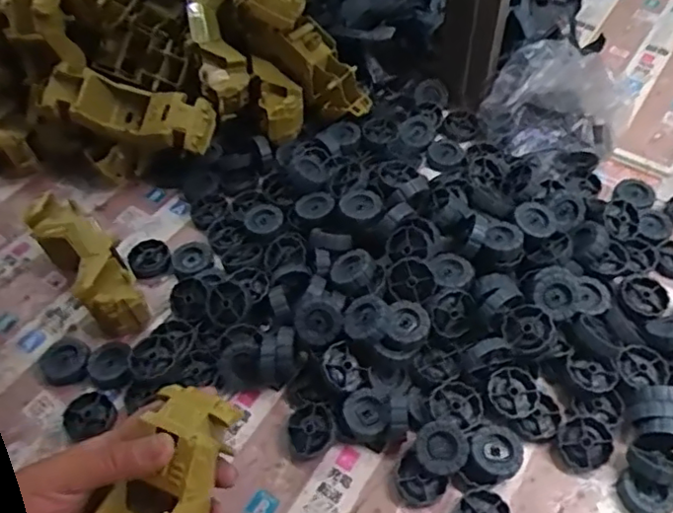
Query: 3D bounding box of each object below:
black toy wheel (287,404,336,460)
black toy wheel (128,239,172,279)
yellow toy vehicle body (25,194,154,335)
[{"bbox_3d":[-0.019,0.134,0.475,0.035,0.019,0.035,-1,52,2],"label":"black toy wheel"},{"bbox_3d":[-0.179,0.002,0.593,0.038,0.012,0.037,-1,52,2],"label":"black toy wheel"},{"bbox_3d":[-0.225,0.007,0.561,0.048,0.053,0.155,-34,58,-22],"label":"yellow toy vehicle body"}]

